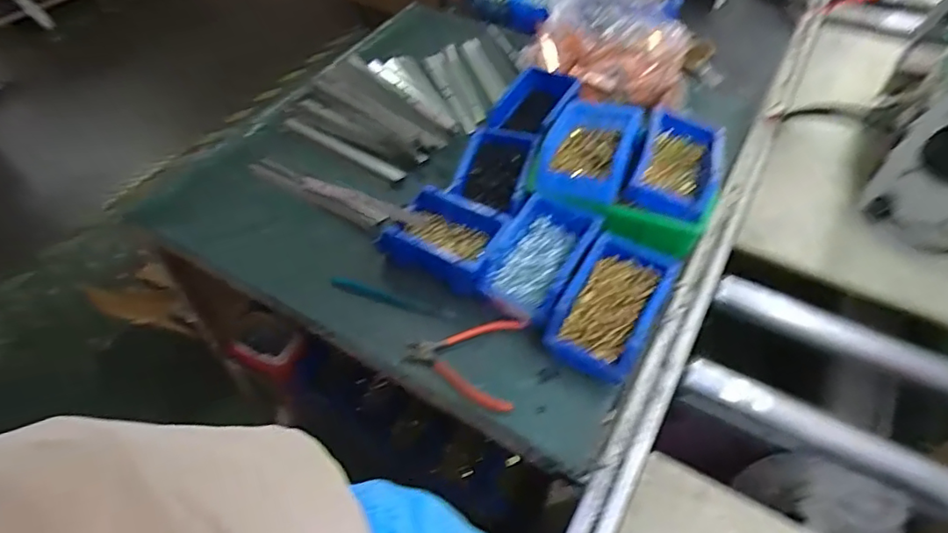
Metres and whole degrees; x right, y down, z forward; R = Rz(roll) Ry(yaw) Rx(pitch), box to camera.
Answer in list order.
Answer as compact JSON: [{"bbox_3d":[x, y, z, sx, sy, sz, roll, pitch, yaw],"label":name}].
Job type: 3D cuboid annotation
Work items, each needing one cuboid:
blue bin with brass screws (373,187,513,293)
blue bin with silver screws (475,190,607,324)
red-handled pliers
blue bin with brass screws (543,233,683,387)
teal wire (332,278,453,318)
[{"bbox_3d":[-0.038,-0.036,0.737,0.164,0.073,0.108,28,60,24],"label":"blue bin with brass screws"},{"bbox_3d":[0.089,-0.009,0.709,0.106,0.066,0.168,24,58,21],"label":"blue bin with silver screws"},{"bbox_3d":[-0.012,0.110,0.669,0.138,0.011,0.122,9,54,12],"label":"red-handled pliers"},{"bbox_3d":[0.167,0.051,0.654,0.106,0.066,0.172,25,59,22],"label":"blue bin with brass screws"},{"bbox_3d":[-0.110,0.044,0.732,0.183,0.014,0.015,15,55,16],"label":"teal wire"}]

